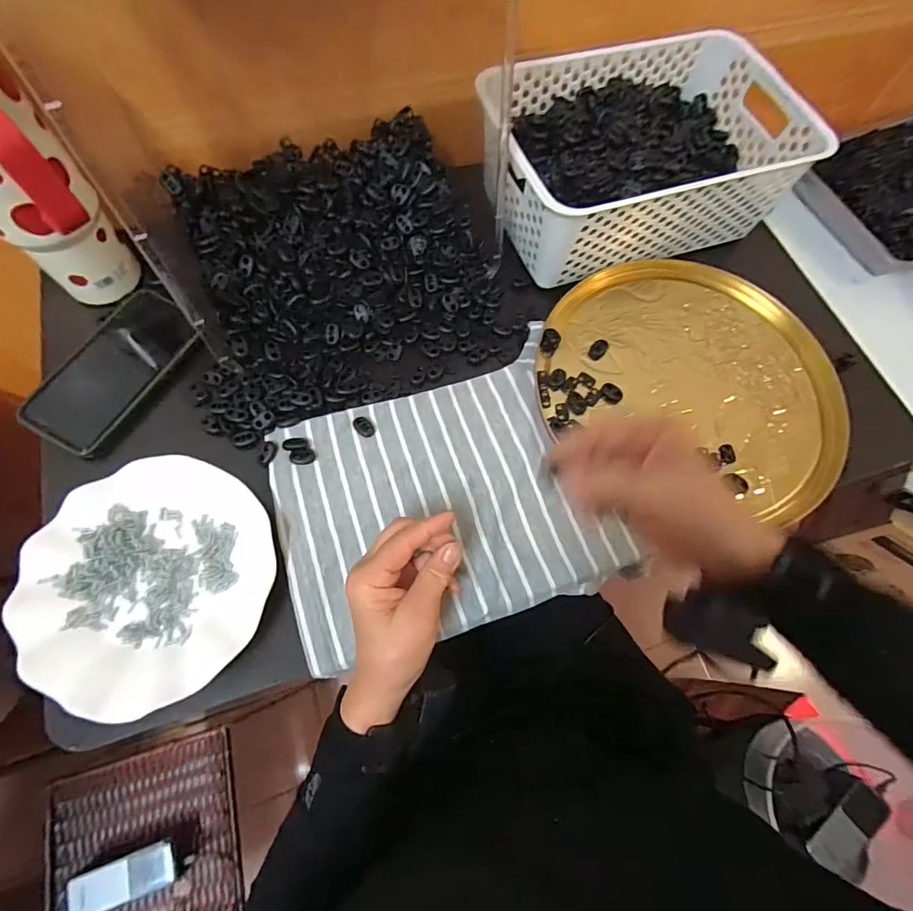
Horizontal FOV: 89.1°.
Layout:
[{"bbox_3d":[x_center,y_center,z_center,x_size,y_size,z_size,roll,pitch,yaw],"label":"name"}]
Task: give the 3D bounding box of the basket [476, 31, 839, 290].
[{"bbox_3d":[0.186,-0.315,0.491,0.304,0.099,0.202,-18,72,-9],"label":"basket"}]

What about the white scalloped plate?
[{"bbox_3d":[-0.233,0.095,0.357,0.176,0.025,0.173,1,70,-2],"label":"white scalloped plate"}]

